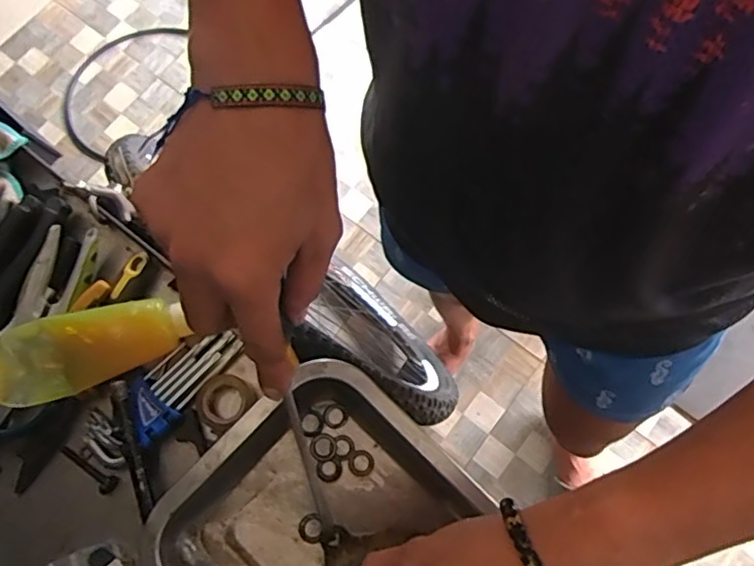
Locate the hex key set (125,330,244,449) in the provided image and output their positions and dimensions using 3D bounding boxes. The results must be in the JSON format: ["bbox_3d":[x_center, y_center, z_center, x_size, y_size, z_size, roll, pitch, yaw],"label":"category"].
[{"bbox_3d":[-0.150,0.072,0.454,0.039,0.027,0.096,35,76,11],"label":"hex key set"}]

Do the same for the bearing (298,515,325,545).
[{"bbox_3d":[-0.046,0.175,0.427,0.019,0.004,0.019,0,72,0],"label":"bearing"}]

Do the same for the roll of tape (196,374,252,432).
[{"bbox_3d":[-0.117,0.090,0.452,0.040,0.017,0.041,0,72,0],"label":"roll of tape"}]

